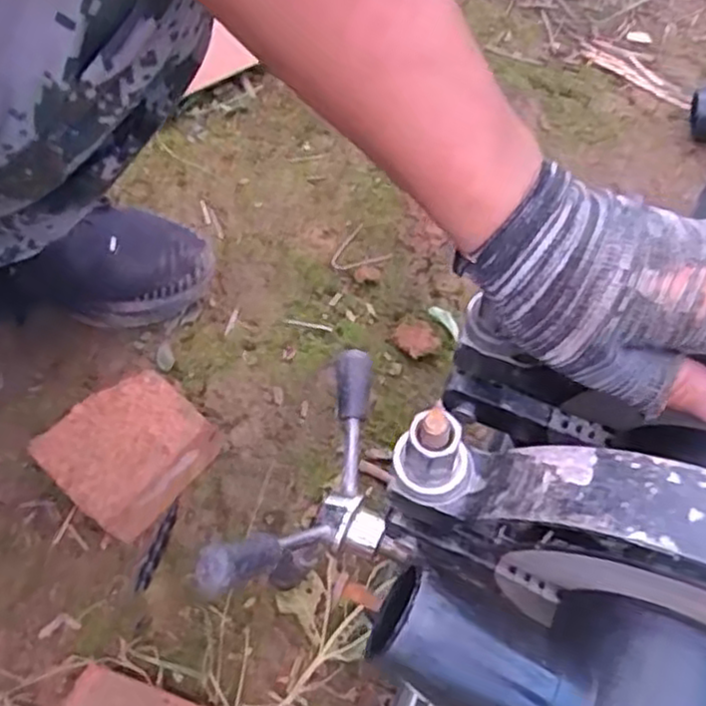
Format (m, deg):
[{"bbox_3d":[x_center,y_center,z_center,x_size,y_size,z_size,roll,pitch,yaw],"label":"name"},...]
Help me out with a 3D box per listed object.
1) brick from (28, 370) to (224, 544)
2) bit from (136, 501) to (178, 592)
[{"bbox_3d":[-0.180,0.079,0.602,0.105,0.066,0.113,37,69,18],"label":"brick"},{"bbox_3d":[-0.156,0.154,0.592,0.013,0.013,0.071,19,64,10],"label":"bit"}]

